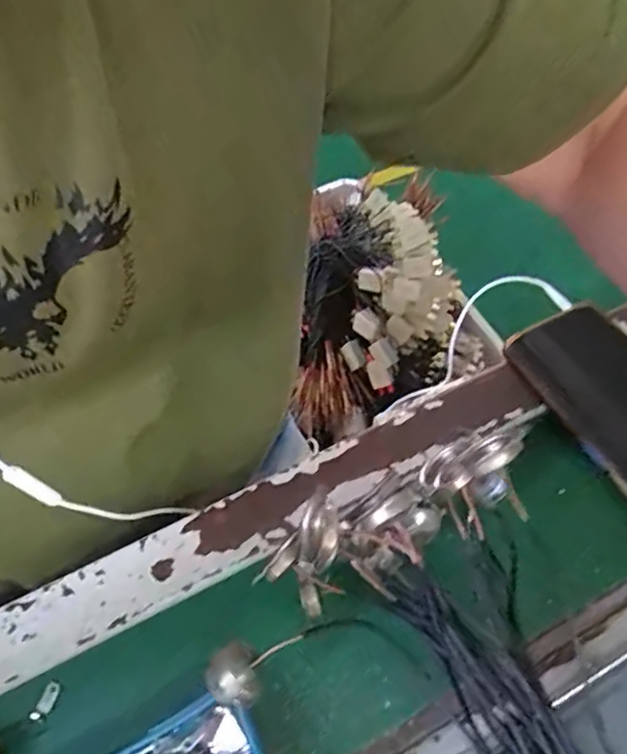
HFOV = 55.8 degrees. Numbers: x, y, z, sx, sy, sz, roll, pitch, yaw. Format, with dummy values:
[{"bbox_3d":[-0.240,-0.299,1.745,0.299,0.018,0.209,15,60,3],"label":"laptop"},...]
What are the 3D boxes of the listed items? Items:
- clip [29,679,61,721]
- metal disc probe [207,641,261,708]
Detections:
[{"bbox_3d":[-0.128,0.156,0.285,0.007,0.007,0.018,14,59,9],"label":"clip"},{"bbox_3d":[-0.034,0.125,0.248,0.020,0.011,0.024,-15,58,-9],"label":"metal disc probe"}]

